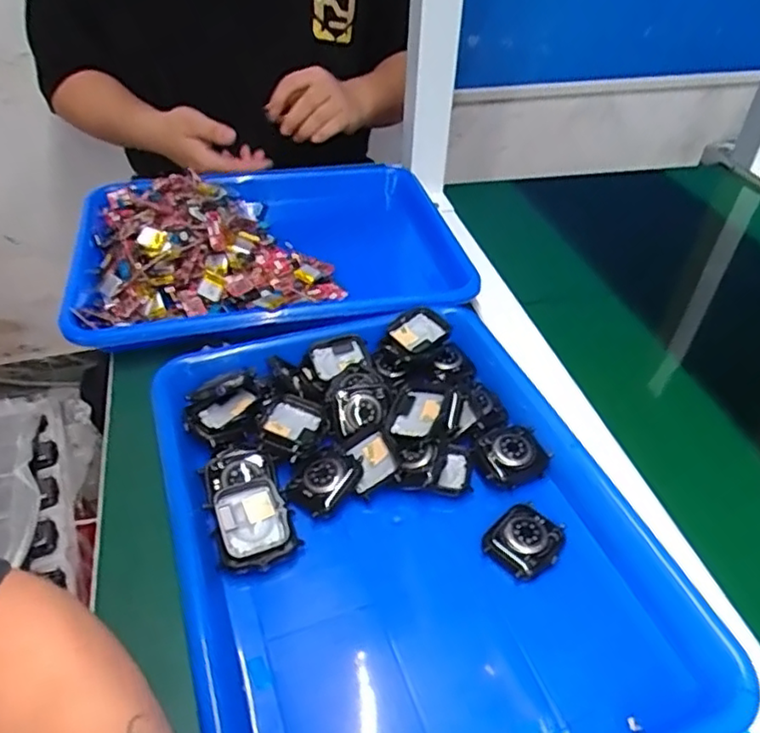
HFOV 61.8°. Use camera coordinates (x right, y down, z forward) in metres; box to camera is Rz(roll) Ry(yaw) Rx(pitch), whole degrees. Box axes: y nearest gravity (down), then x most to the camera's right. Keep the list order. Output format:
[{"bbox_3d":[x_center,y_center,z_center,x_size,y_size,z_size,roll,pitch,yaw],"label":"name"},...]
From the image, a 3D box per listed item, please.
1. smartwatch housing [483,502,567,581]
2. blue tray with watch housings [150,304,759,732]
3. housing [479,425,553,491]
[{"bbox_3d":[0.085,0.100,0.368,0.038,0.008,0.043,33,51,30],"label":"smartwatch housing"},{"bbox_3d":[0.014,0.086,0.377,0.258,0.033,0.330,-14,44,-16],"label":"blue tray with watch housings"},{"bbox_3d":[0.086,0.057,0.410,0.041,0.015,0.038,-14,44,-16],"label":"housing"}]

